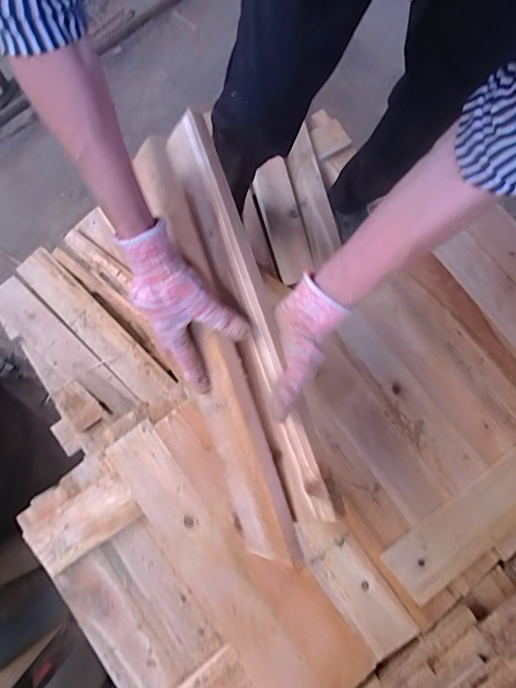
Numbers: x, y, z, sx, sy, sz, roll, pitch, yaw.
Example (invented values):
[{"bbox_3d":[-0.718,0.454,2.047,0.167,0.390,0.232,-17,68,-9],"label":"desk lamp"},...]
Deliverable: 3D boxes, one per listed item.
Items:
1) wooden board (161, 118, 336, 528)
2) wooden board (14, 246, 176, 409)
[{"bbox_3d":[-0.014,-0.041,0.467,0.057,0.020,0.473,-25,80,32],"label":"wooden board"},{"bbox_3d":[-0.368,-0.039,0.940,0.448,0.014,0.083,43,80,8],"label":"wooden board"}]

